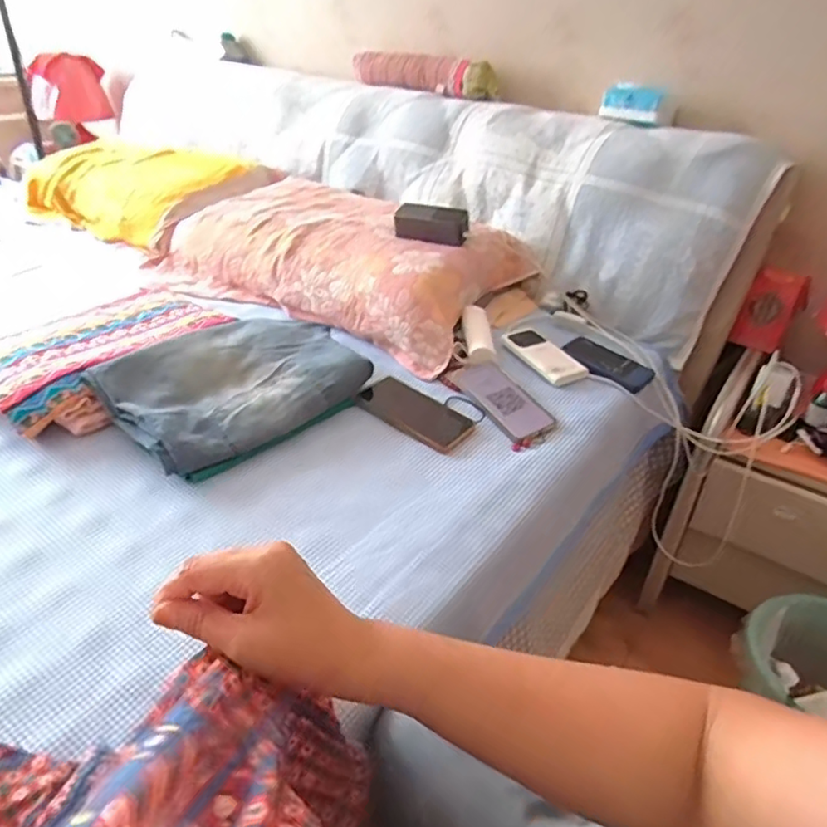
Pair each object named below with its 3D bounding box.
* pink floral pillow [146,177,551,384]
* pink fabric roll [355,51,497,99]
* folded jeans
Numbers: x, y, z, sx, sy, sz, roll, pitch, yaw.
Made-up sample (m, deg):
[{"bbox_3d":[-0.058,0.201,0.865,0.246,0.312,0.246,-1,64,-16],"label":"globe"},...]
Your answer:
[{"bbox_3d":[-0.153,-0.310,1.162,0.691,0.128,0.392,25,41,28],"label":"pink floral pillow"},{"bbox_3d":[0.008,-0.806,1.422,0.445,0.068,0.051,27,42,31],"label":"pink fabric roll"},{"bbox_3d":[-0.244,-0.044,0.845,0.234,0.070,0.322,29,43,32],"label":"folded jeans"}]

